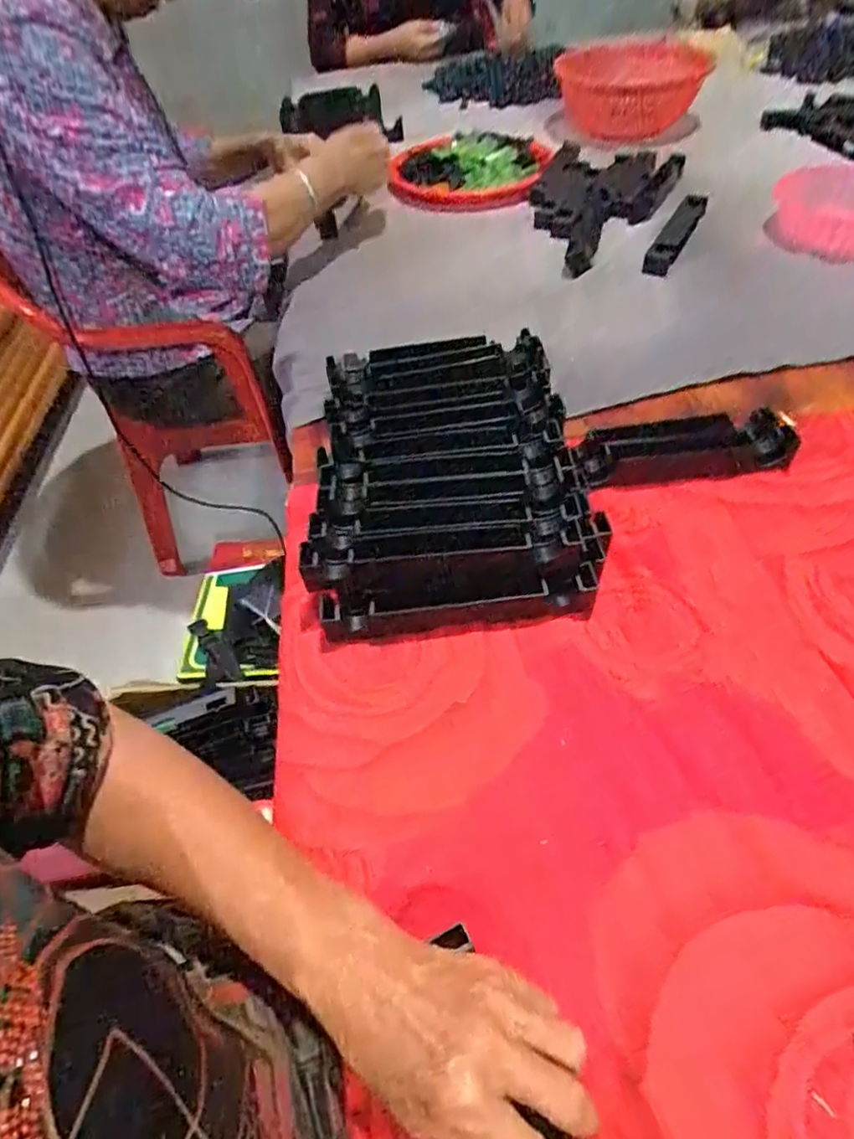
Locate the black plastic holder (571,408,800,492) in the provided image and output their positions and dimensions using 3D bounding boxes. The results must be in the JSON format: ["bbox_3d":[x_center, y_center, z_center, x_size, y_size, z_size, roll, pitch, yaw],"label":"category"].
[{"bbox_3d":[0.218,-0.102,0.546,0.190,0.027,0.056,-9,49,-2],"label":"black plastic holder"}]

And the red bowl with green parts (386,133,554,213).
[{"bbox_3d":[0.064,-0.622,1.002,0.249,0.062,0.195,-9,51,-3],"label":"red bowl with green parts"}]

